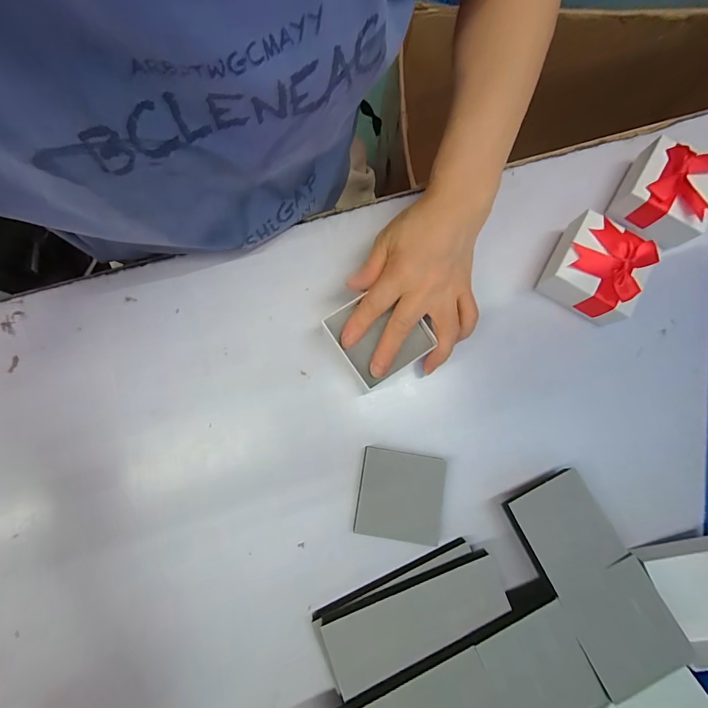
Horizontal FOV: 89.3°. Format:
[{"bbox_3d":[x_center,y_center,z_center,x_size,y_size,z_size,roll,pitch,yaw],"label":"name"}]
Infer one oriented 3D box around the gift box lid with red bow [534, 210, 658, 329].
[{"bbox_3d":[0.208,-0.074,0.310,0.070,0.042,0.069,28,80,3],"label":"gift box lid with red bow"}]

